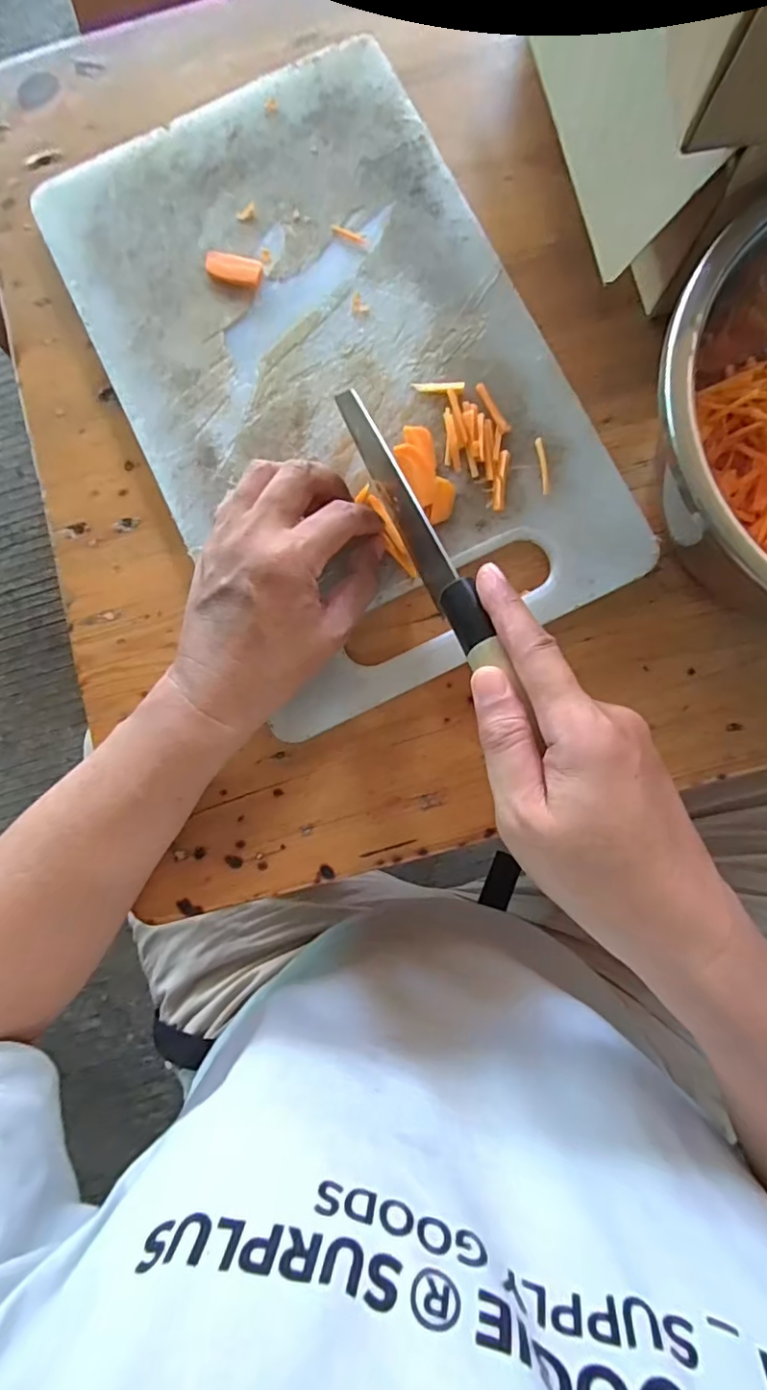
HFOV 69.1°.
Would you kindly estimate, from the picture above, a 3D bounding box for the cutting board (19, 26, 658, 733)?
[{"bbox_3d":[-0.033,-0.204,0.345,0.245,0.016,0.397,-26,83,1],"label":"cutting board"}]

